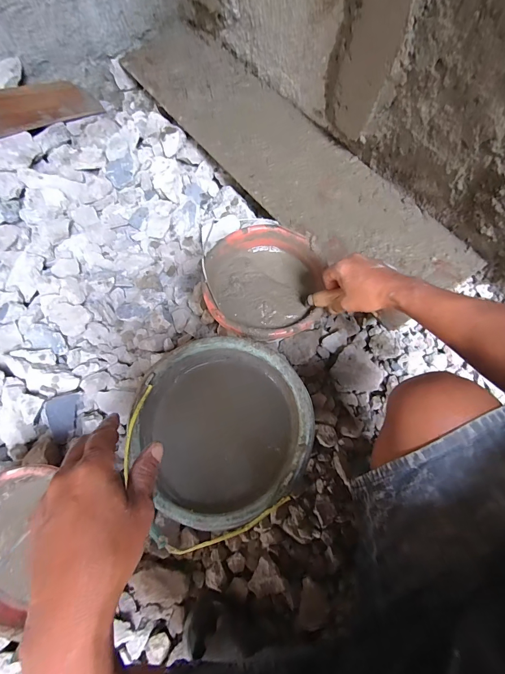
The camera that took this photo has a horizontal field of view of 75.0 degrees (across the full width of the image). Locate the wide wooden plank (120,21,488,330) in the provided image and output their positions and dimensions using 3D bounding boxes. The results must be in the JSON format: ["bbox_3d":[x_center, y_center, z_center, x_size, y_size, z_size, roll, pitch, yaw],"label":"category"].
[{"bbox_3d":[0.025,-0.589,0.950,0.306,0.024,1.332,-34,69,-10],"label":"wide wooden plank"}]

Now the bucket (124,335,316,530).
[{"bbox_3d":[-0.046,0.160,0.595,0.272,0.194,0.270,0,74,1],"label":"bucket"}]

